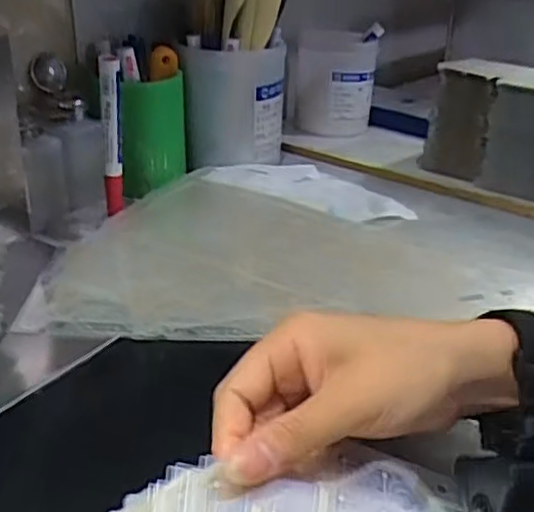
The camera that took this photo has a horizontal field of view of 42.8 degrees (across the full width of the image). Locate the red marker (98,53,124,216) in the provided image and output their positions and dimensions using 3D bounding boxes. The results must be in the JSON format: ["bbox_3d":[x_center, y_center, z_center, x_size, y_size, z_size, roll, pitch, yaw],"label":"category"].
[{"bbox_3d":[-0.131,-0.100,0.579,0.018,0.139,0.017,-3,27,-10],"label":"red marker"}]

